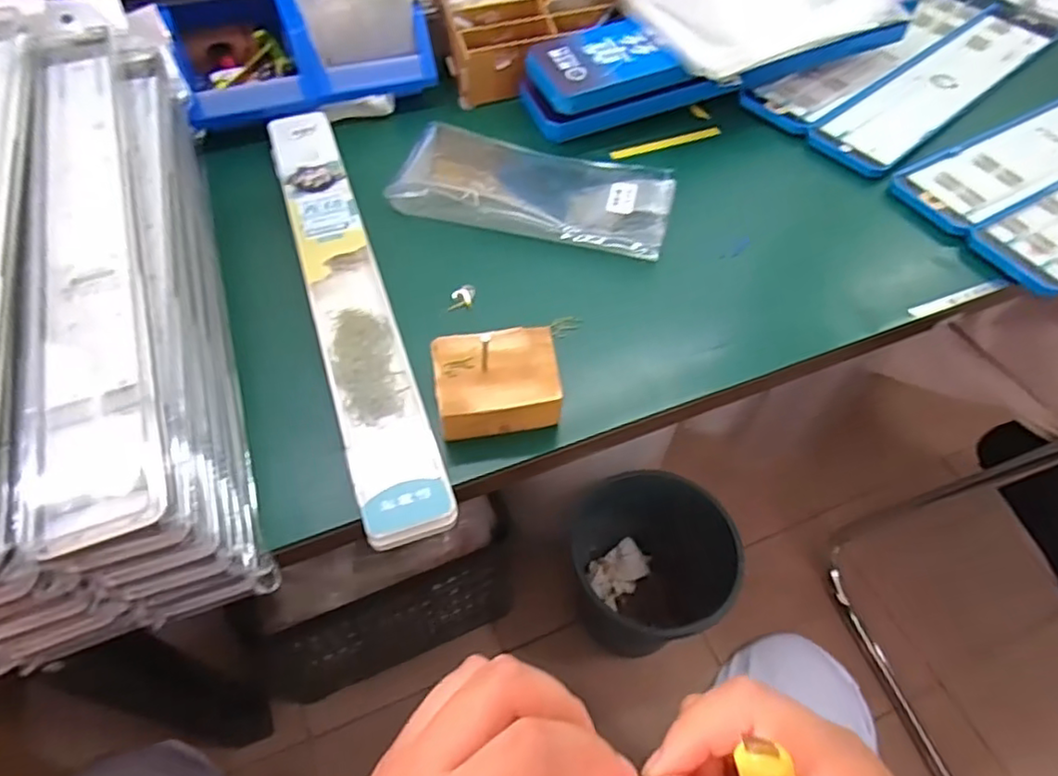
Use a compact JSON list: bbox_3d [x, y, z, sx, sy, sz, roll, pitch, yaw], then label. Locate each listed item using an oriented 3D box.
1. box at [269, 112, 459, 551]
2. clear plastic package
[{"bbox_3d":[-0.148,-0.084,0.515,0.057,0.017,0.452,-16,57,-13],"label":"box"},{"bbox_3d":[0.006,-0.195,0.601,0.253,0.026,0.136,14,55,8],"label":"clear plastic package"}]

